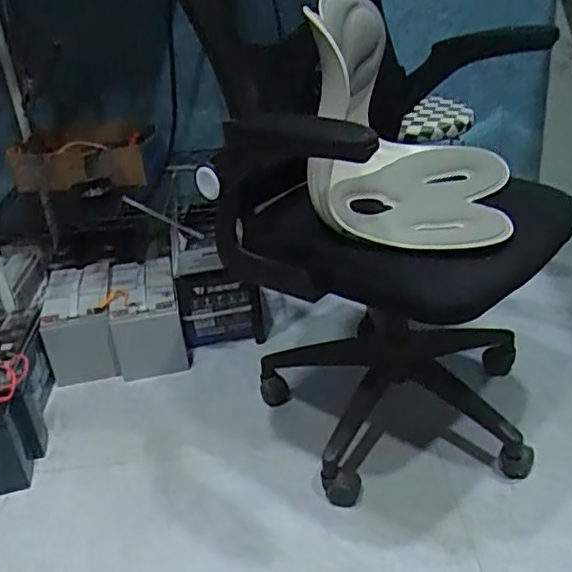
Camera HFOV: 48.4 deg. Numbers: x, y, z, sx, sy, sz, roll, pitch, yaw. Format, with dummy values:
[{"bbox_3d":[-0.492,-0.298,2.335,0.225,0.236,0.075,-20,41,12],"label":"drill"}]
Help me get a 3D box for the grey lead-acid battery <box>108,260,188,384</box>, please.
[{"bbox_3d":[-0.325,0.073,1.508,0.148,0.192,0.232,-9,28,-9],"label":"grey lead-acid battery"}]

